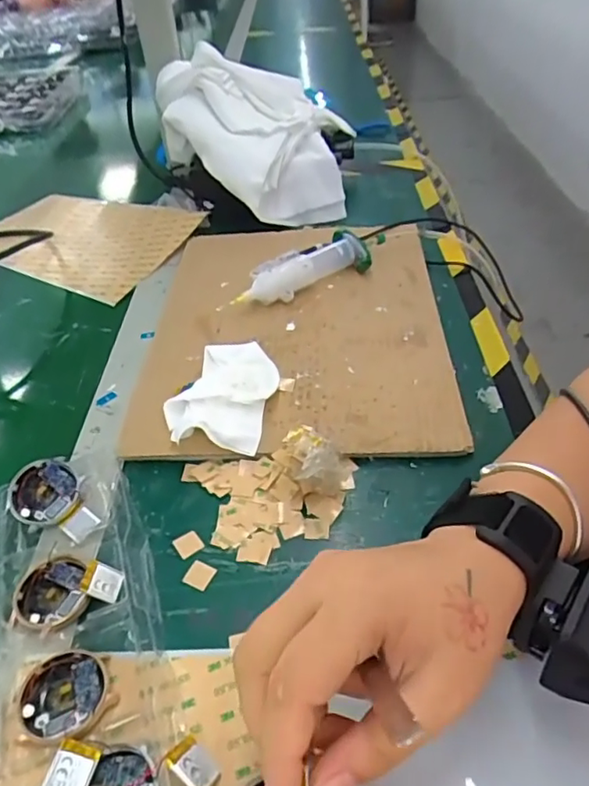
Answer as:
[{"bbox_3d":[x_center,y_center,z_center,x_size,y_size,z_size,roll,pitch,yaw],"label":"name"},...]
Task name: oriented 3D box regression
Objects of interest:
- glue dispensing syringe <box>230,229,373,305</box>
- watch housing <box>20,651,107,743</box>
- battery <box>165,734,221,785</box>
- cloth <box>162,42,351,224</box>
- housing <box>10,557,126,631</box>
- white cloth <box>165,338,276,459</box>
[{"bbox_3d":[0.007,-0.115,0.544,0.141,0.030,0.038,-24,45,-20],"label":"glue dispensing syringe"},{"bbox_3d":[-0.117,0.153,0.294,0.041,0.008,0.042,6,43,13],"label":"watch housing"},{"bbox_3d":[-0.045,0.168,0.261,0.023,0.004,0.018,38,23,15],"label":"battery"},{"bbox_3d":[-0.039,-0.301,0.677,0.227,0.136,0.204,-7,42,-2],"label":"cloth"},{"bbox_3d":[-0.132,0.113,0.330,0.059,0.018,0.042,8,43,15],"label":"housing"},{"bbox_3d":[-0.052,-0.002,0.440,0.074,0.018,0.108,6,43,12],"label":"white cloth"}]

